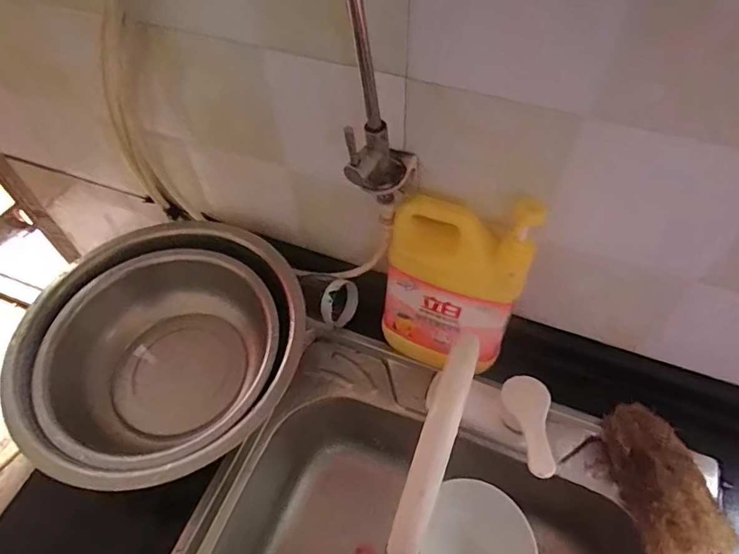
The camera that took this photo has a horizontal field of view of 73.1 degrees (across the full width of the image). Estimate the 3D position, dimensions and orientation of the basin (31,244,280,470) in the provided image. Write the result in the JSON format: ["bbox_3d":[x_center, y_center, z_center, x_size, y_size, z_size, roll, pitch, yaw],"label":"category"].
[{"bbox_3d":[-0.251,0.102,0.615,0.270,0.082,0.265,-1,55,2],"label":"basin"}]

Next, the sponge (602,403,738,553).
[{"bbox_3d":[0.306,0.216,0.530,0.059,0.068,0.155,-11,55,-5],"label":"sponge"}]

